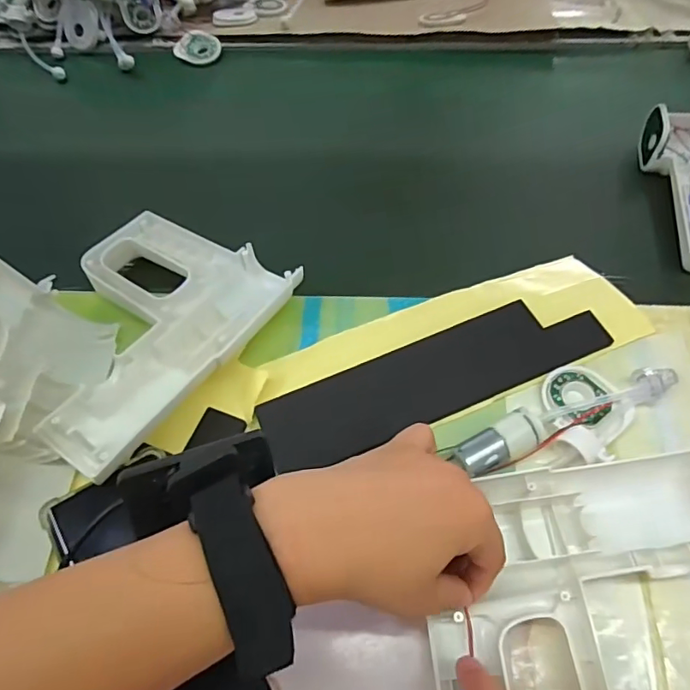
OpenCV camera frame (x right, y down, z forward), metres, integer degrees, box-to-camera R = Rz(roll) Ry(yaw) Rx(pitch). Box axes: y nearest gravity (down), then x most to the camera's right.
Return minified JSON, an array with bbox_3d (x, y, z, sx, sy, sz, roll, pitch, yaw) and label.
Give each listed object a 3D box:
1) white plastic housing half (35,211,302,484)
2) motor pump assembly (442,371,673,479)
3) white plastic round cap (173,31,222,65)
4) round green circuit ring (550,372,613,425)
[{"bbox_3d":[-0.155,-0.017,0.387,0.172,0.038,0.198,27,62,19],"label":"white plastic housing half"},{"bbox_3d":[0.146,0.048,0.345,0.159,0.025,0.026,-20,58,-10],"label":"motor pump assembly"},{"bbox_3d":[-0.185,-0.376,0.659,0.053,0.004,0.049,0,80,-2],"label":"white plastic round cap"},{"bbox_3d":[0.162,0.036,0.357,0.034,0.008,0.040,-33,61,-17],"label":"round green circuit ring"}]

